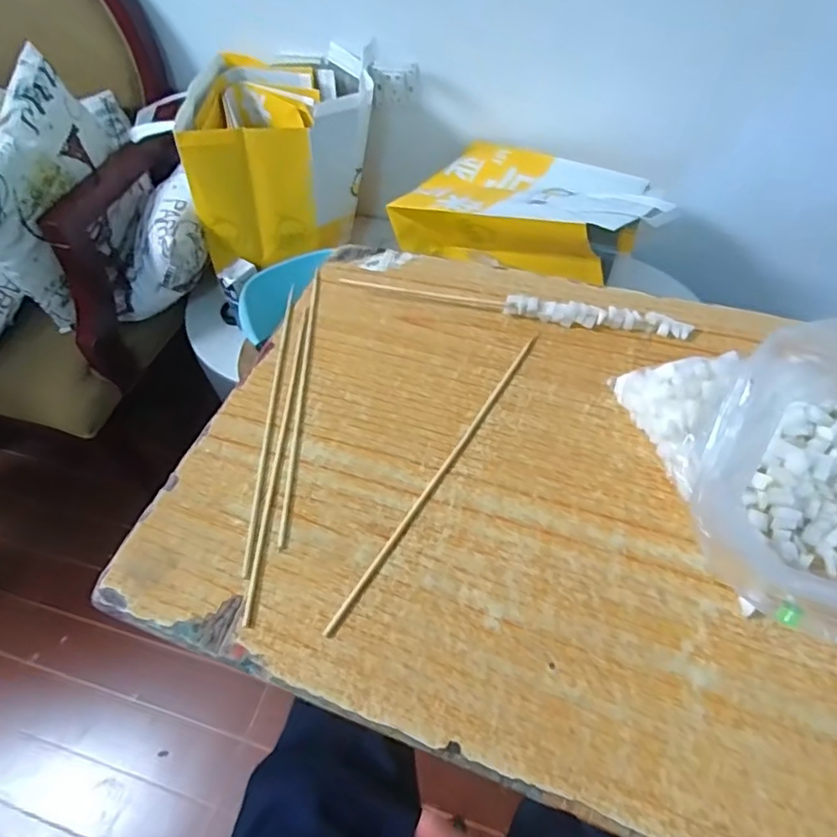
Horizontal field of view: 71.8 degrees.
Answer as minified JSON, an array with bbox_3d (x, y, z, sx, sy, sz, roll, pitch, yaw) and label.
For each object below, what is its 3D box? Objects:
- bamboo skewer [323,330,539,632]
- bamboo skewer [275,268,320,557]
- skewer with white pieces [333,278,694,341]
[{"bbox_3d":[0.020,0.034,0.425,0.007,0.004,0.284,26,60,22],"label":"bamboo skewer"},{"bbox_3d":[-0.096,-0.023,0.478,0.008,0.005,0.278,-4,54,3],"label":"bamboo skewer"},{"bbox_3d":[0.076,-0.103,0.512,0.309,0.021,0.025,13,56,14],"label":"skewer with white pieces"}]

